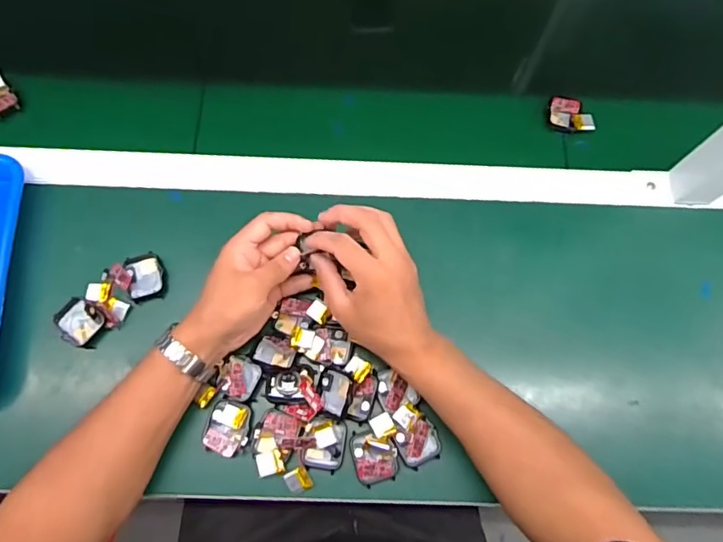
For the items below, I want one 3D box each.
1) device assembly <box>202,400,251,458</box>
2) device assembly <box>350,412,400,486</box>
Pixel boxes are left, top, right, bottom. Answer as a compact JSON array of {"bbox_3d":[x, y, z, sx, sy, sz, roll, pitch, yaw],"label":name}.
[{"bbox_3d":[-0.121,0.142,0.459,0.037,0.005,0.045,12,72,2],"label":"device assembly"},{"bbox_3d":[0.013,0.160,0.455,0.040,0.017,0.057,-4,72,-3],"label":"device assembly"}]

